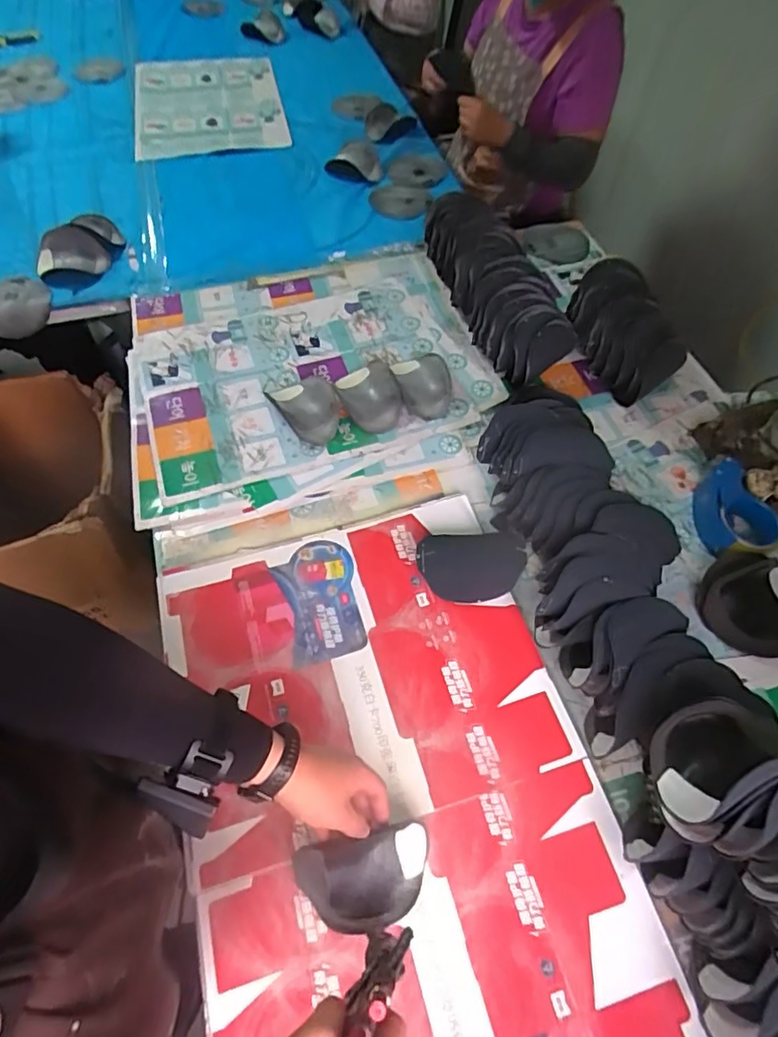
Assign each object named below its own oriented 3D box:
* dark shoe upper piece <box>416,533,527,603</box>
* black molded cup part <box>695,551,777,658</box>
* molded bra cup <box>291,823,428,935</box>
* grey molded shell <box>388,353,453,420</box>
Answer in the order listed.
[{"bbox_3d":[0.109,0.061,0.752,0.137,0.064,0.089,5,58,0],"label":"dark shoe upper piece"},{"bbox_3d":[0.509,0.119,0.757,0.135,0.055,0.130,1,58,-2],"label":"black molded cup part"},{"bbox_3d":[-0.025,0.375,0.568,0.142,0.061,0.084,-10,59,-9],"label":"molded bra cup"},{"bbox_3d":[0.059,-0.238,0.974,0.098,0.035,0.143,-3,58,-5],"label":"grey molded shell"}]

